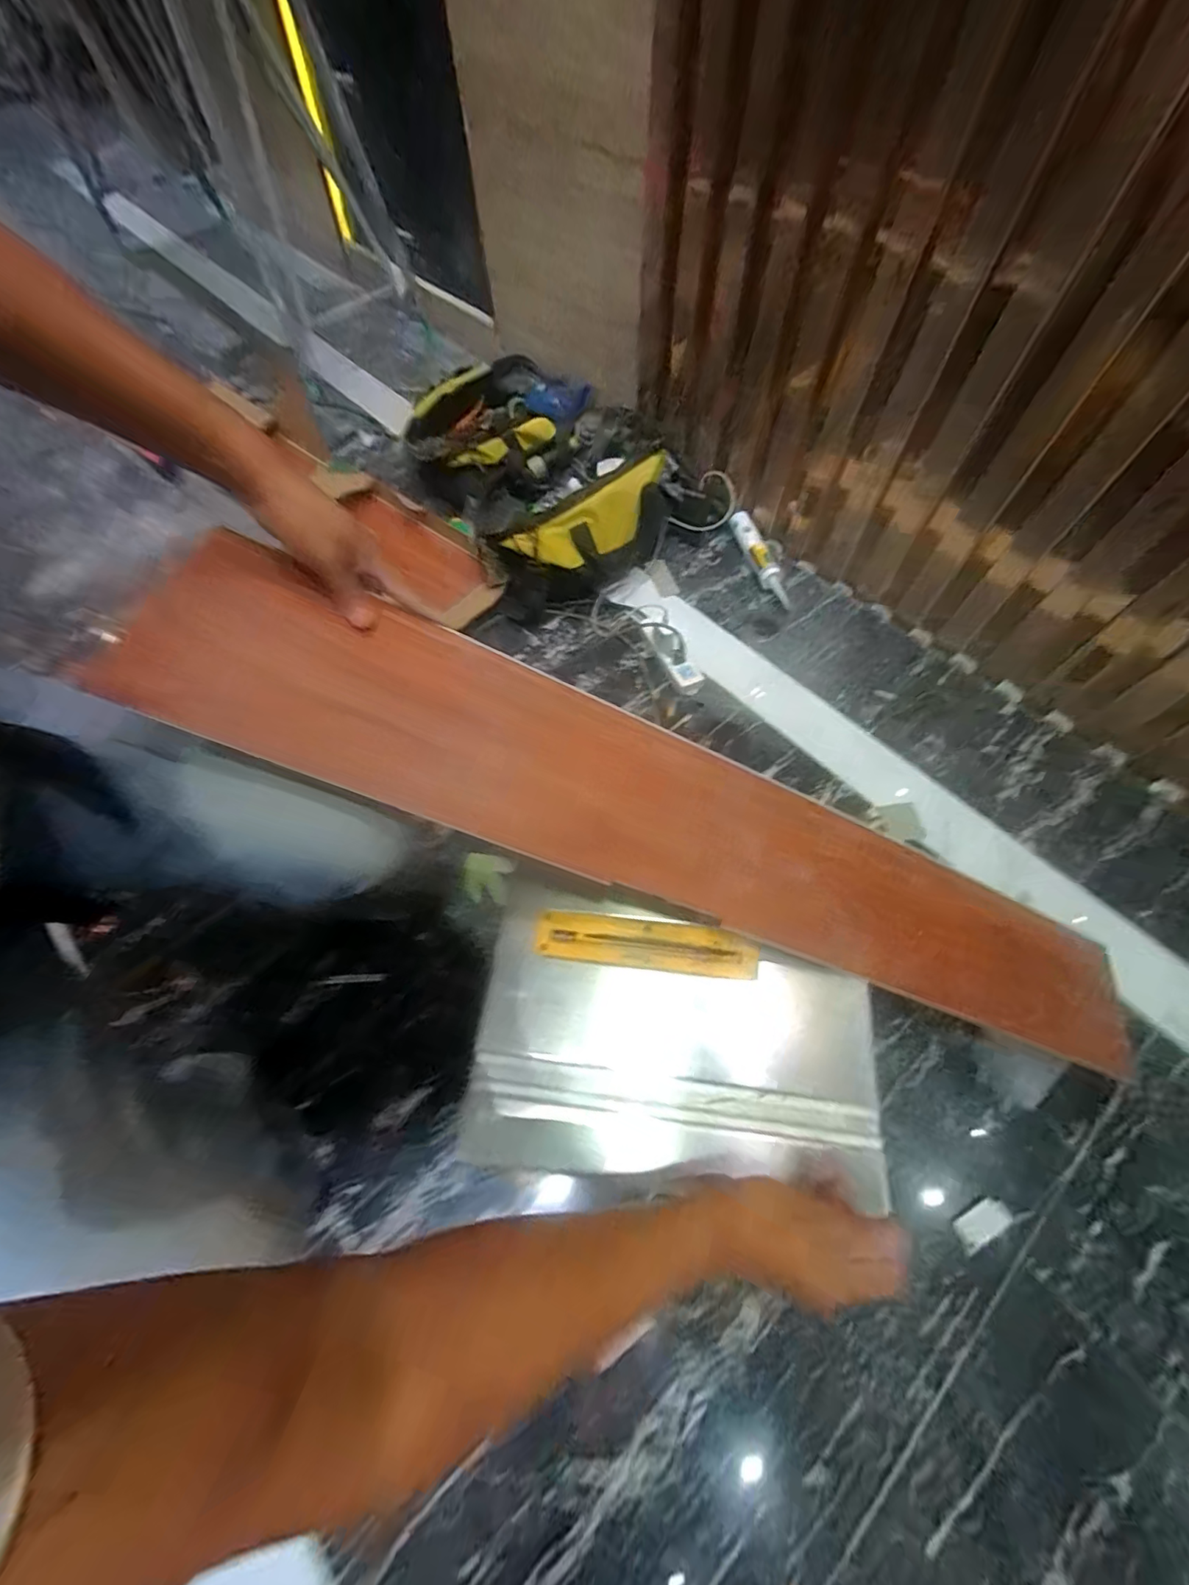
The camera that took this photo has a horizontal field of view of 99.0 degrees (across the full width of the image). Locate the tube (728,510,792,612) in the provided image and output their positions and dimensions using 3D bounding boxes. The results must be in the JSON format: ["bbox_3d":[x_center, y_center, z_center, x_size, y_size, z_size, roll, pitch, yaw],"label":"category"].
[{"bbox_3d":[0.398,-0.550,1.199,0.059,0.053,0.276,-15,63,-4],"label":"tube"}]

